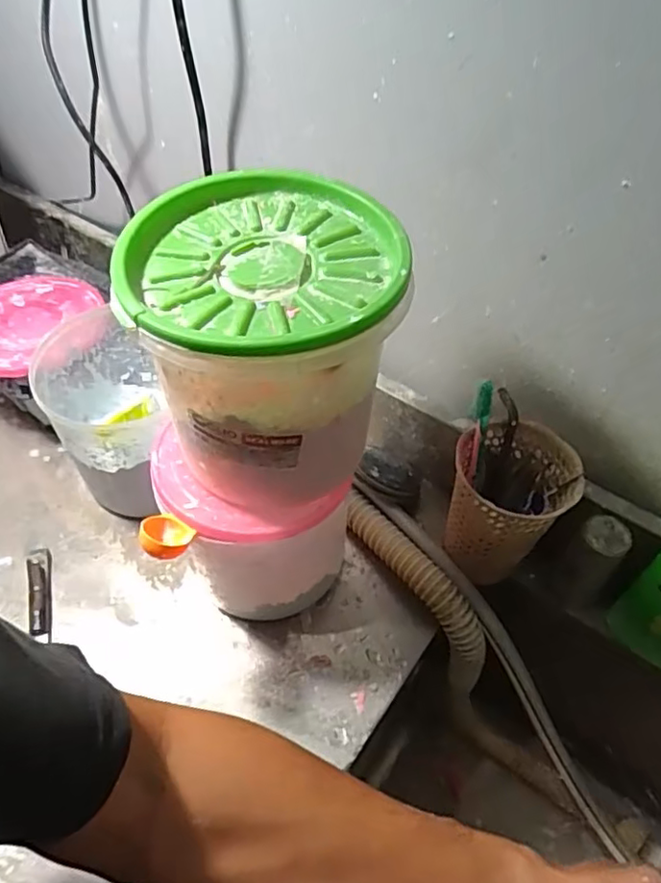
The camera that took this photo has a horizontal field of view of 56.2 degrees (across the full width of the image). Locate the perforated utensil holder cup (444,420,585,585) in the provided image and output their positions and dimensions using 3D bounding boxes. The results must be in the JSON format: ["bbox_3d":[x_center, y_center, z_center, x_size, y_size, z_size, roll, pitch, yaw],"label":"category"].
[{"bbox_3d":[0.152,0.059,0.556,0.094,0.134,0.089,1,51,-2],"label":"perforated utensil holder cup"}]

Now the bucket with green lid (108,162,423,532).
[{"bbox_3d":[-0.044,-0.053,0.428,0.161,0.177,0.166,1,51,-2],"label":"bucket with green lid"}]

